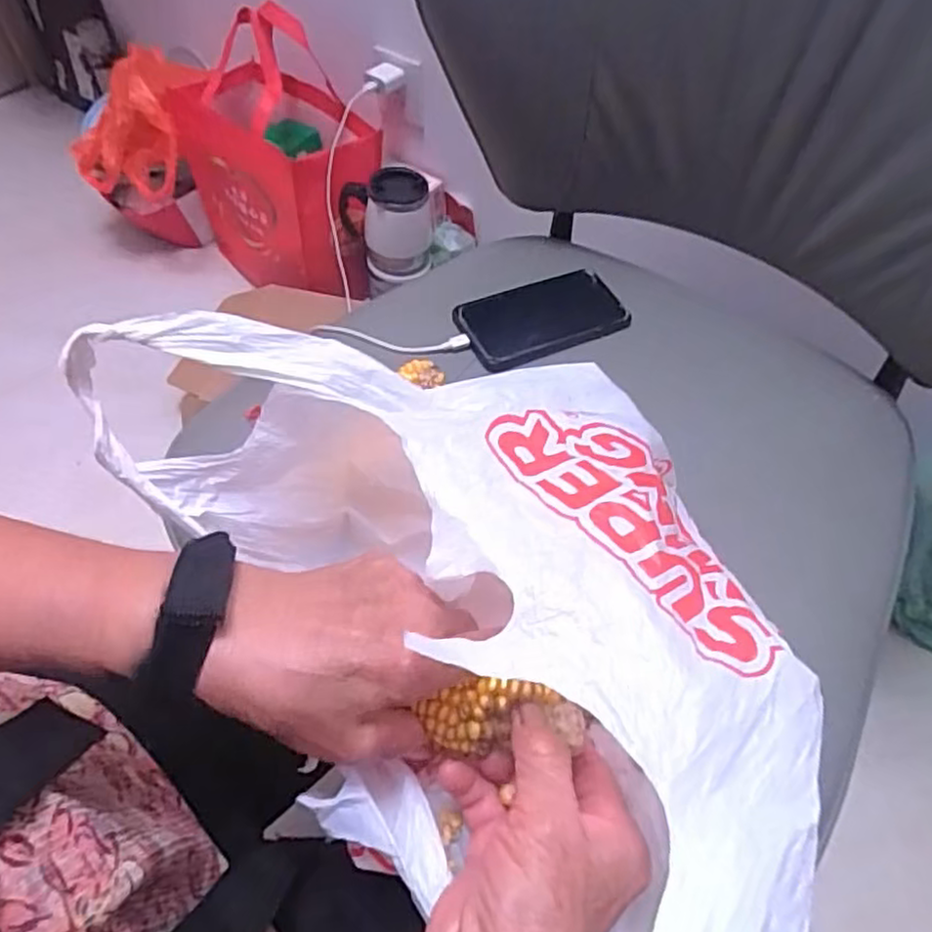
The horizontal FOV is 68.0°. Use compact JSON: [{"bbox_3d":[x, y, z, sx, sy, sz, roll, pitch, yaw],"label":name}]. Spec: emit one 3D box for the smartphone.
[{"bbox_3d":[0.063,-0.118,0.556,0.136,0.011,0.075,-23,59,-18],"label":"smartphone"}]

